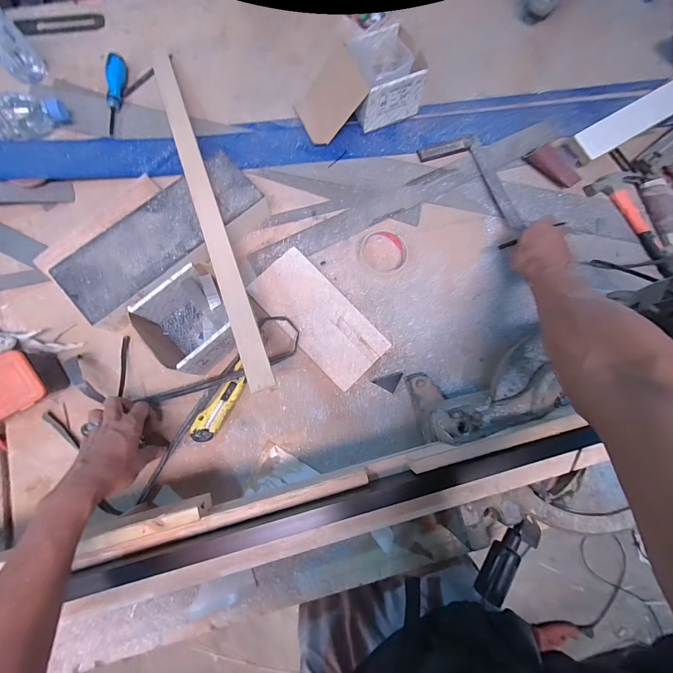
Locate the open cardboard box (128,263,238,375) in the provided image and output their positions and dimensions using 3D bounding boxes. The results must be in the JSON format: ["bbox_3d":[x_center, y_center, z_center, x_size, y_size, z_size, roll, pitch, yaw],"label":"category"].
[{"bbox_3d":[-0.230,-0.025,0.510,0.130,0.085,0.144,-35,84,-7],"label":"open cardboard box"}]

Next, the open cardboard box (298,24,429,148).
[{"bbox_3d":[0.039,-0.480,0.599,0.230,0.088,0.136,-18,82,-5],"label":"open cardboard box"}]

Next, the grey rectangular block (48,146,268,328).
[{"bbox_3d":[-0.287,-0.164,0.543,0.344,0.061,0.136,-40,85,-8],"label":"grey rectangular block"}]

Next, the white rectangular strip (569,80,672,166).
[{"bbox_3d":[0.759,-0.528,0.651,0.662,0.038,0.067,-31,84,-7],"label":"white rectangular strip"}]

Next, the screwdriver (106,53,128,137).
[{"bbox_3d":[-0.426,-0.466,0.605,0.029,0.023,0.164,-2,81,-3],"label":"screwdriver"}]

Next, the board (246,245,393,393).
[{"bbox_3d":[-0.031,-0.032,0.556,0.118,0.023,0.245,-44,85,-8],"label":"board"}]

